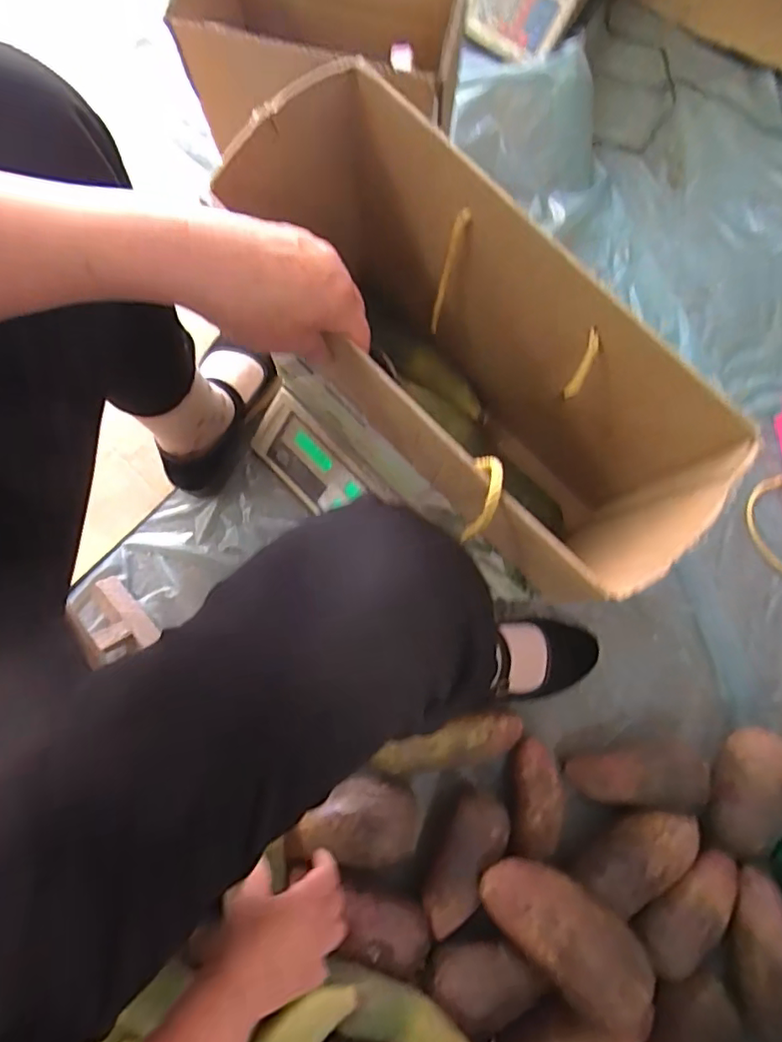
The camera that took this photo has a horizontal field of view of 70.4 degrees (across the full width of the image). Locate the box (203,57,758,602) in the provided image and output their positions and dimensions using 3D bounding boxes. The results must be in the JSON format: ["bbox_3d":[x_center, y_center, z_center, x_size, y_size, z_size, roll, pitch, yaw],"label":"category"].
[{"bbox_3d":[0.070,-0.095,0.466,0.164,0.269,0.330,-38,82,-7],"label":"box"}]

